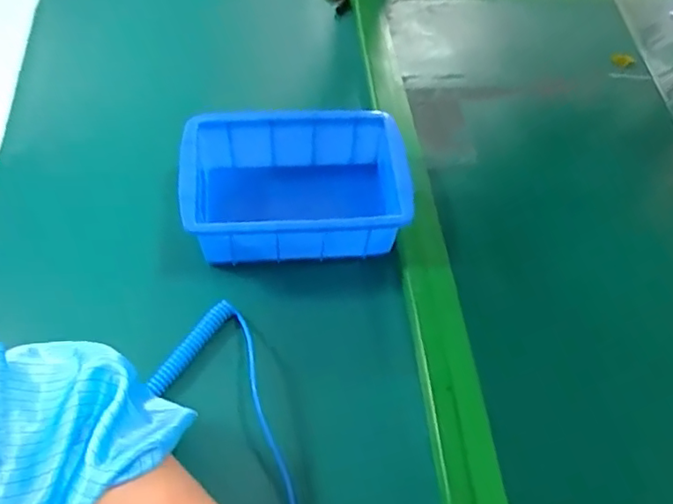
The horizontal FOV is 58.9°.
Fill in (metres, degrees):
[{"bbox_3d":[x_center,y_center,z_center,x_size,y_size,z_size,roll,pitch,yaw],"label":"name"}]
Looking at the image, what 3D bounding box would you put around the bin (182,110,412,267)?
[{"bbox_3d":[-0.027,-0.038,0.413,0.145,0.073,0.093,-6,59,-5],"label":"bin"}]

